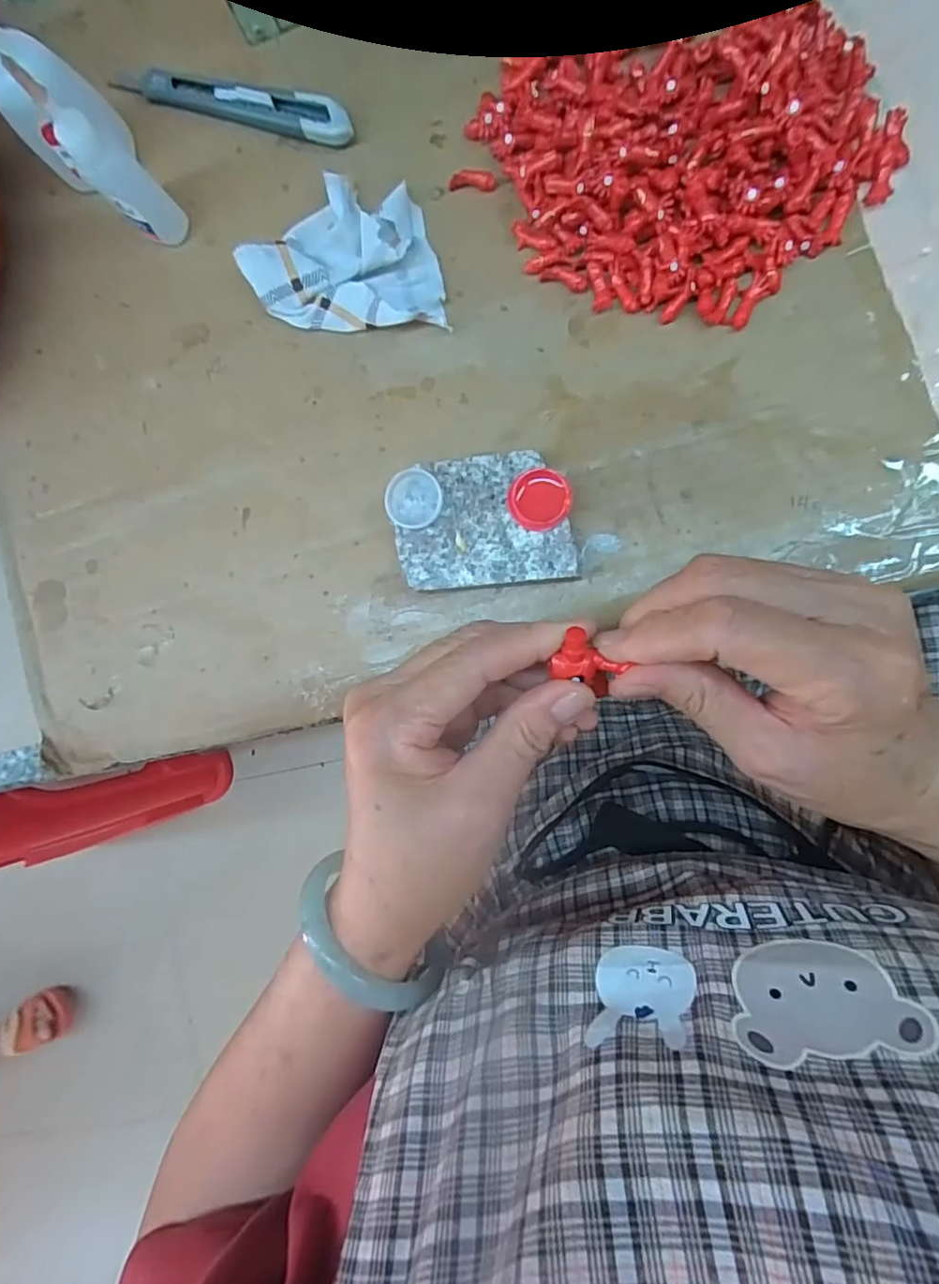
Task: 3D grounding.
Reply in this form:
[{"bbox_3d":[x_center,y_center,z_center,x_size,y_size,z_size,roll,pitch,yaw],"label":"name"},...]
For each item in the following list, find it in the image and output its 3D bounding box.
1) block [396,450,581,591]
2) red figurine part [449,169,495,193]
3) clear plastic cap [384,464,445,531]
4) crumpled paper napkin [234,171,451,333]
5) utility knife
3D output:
[{"bbox_3d":[0.008,-0.056,0.283,0.080,0.019,0.059,-5,90,9],"label":"block"},{"bbox_3d":[0.001,-0.225,0.288,0.022,0.006,0.007,3,91,9],"label":"red figurine part"},{"bbox_3d":[-0.026,-0.068,0.277,0.026,0.004,0.028,0,97,4],"label":"clear plastic cap"},{"bbox_3d":[-0.060,-0.192,0.292,0.098,0.018,0.068,5,92,9],"label":"crumpled paper napkin"},{"bbox_3d":[-0.120,-0.276,0.299,0.130,0.009,0.017,21,94,8],"label":"utility knife"}]

